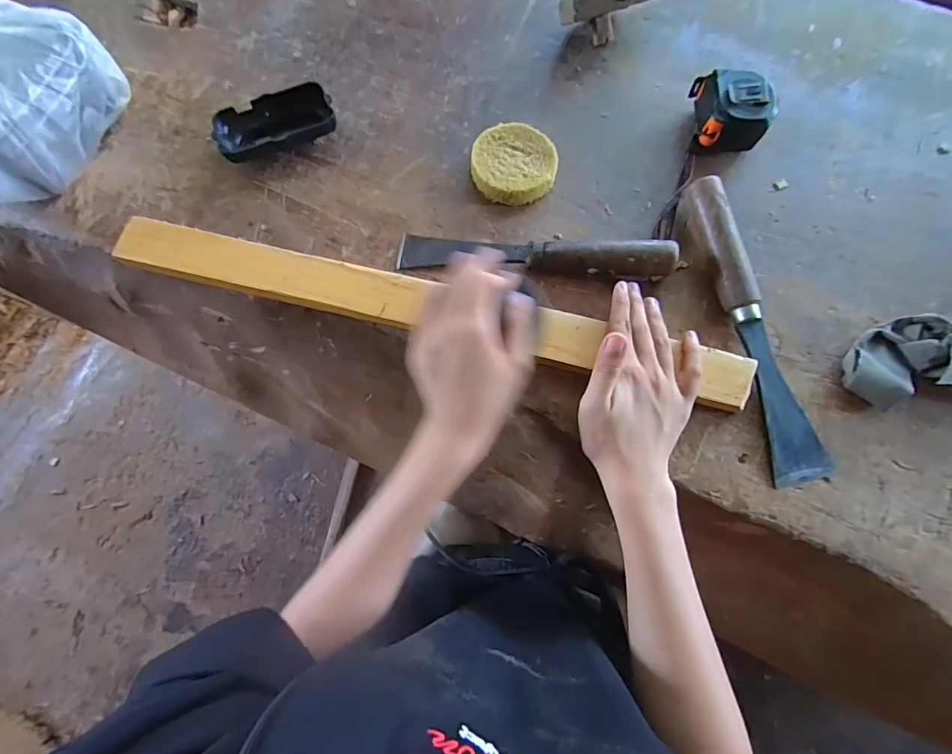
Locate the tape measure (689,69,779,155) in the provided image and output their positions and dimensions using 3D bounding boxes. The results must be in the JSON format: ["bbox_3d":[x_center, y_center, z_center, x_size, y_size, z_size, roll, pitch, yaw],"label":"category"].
[{"bbox_3d":[0.234,-0.245,0.425,0.059,0.047,0.060,2,74,2],"label":"tape measure"}]

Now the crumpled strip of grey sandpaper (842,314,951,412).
[{"bbox_3d":[0.374,-0.015,0.368,0.142,0.042,0.073,-1,74,1],"label":"crumpled strip of grey sandpaper"}]

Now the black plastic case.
[{"bbox_3d":[-0.192,-0.245,0.446,0.109,0.027,0.046,-20,75,-4],"label":"black plastic case"}]

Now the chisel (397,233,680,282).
[{"bbox_3d":[0.048,-0.107,0.400,0.235,0.036,0.031,6,74,3],"label":"chisel"}]

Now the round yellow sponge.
[{"bbox_3d":[0.035,-0.198,0.432,0.076,0.020,0.075,0,74,1],"label":"round yellow sponge"}]

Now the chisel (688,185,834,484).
[{"bbox_3d":[0.231,-0.046,0.382,0.043,0.029,0.259,-11,74,-2],"label":"chisel"}]

